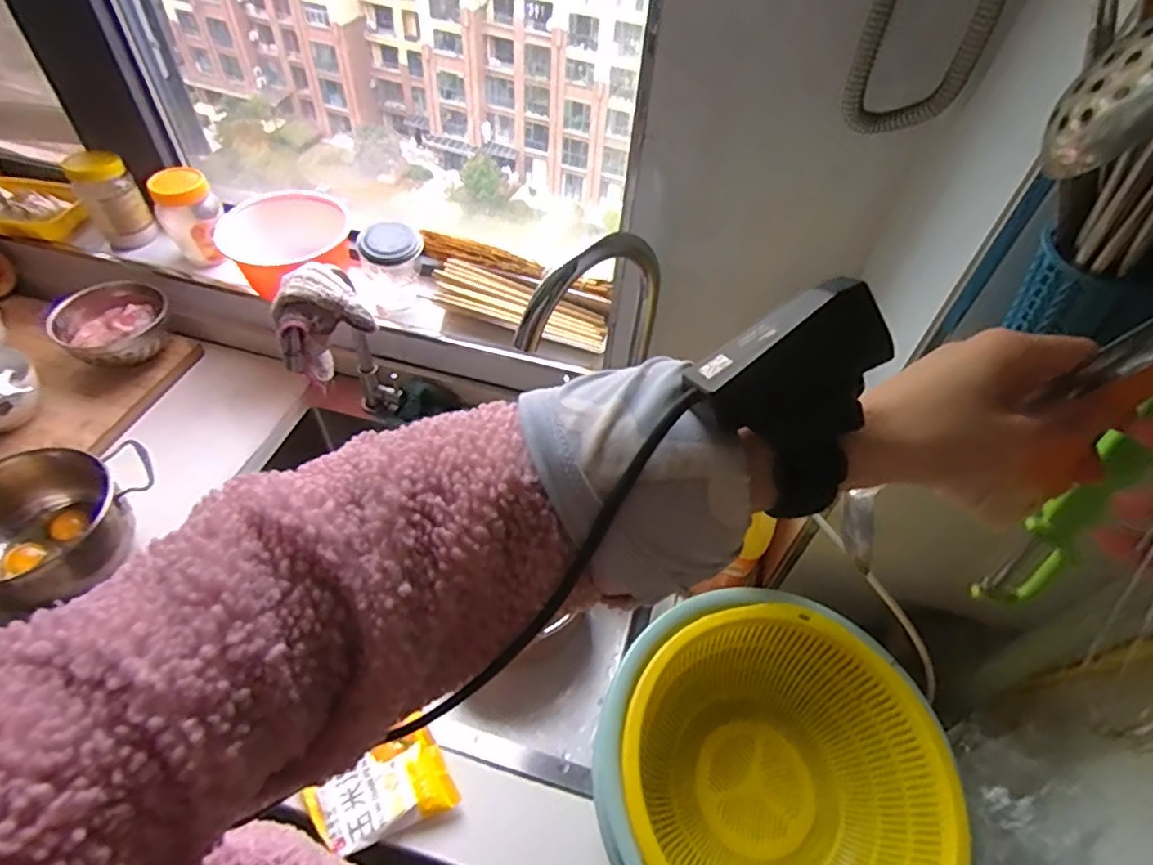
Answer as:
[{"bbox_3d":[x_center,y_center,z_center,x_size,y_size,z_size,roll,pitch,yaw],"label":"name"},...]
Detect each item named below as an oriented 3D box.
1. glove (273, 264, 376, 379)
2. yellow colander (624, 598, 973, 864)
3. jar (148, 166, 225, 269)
[{"bbox_3d":[-0.303,-0.128,0.715,0.100,0.135,0.099,-28,58,-25],"label":"glove"},{"bbox_3d":[0.175,0.309,0.540,0.261,0.112,0.268,2,50,-3],"label":"yellow colander"},{"bbox_3d":[-0.566,-0.308,0.914,0.082,0.131,0.064,-25,56,-23],"label":"jar"}]

